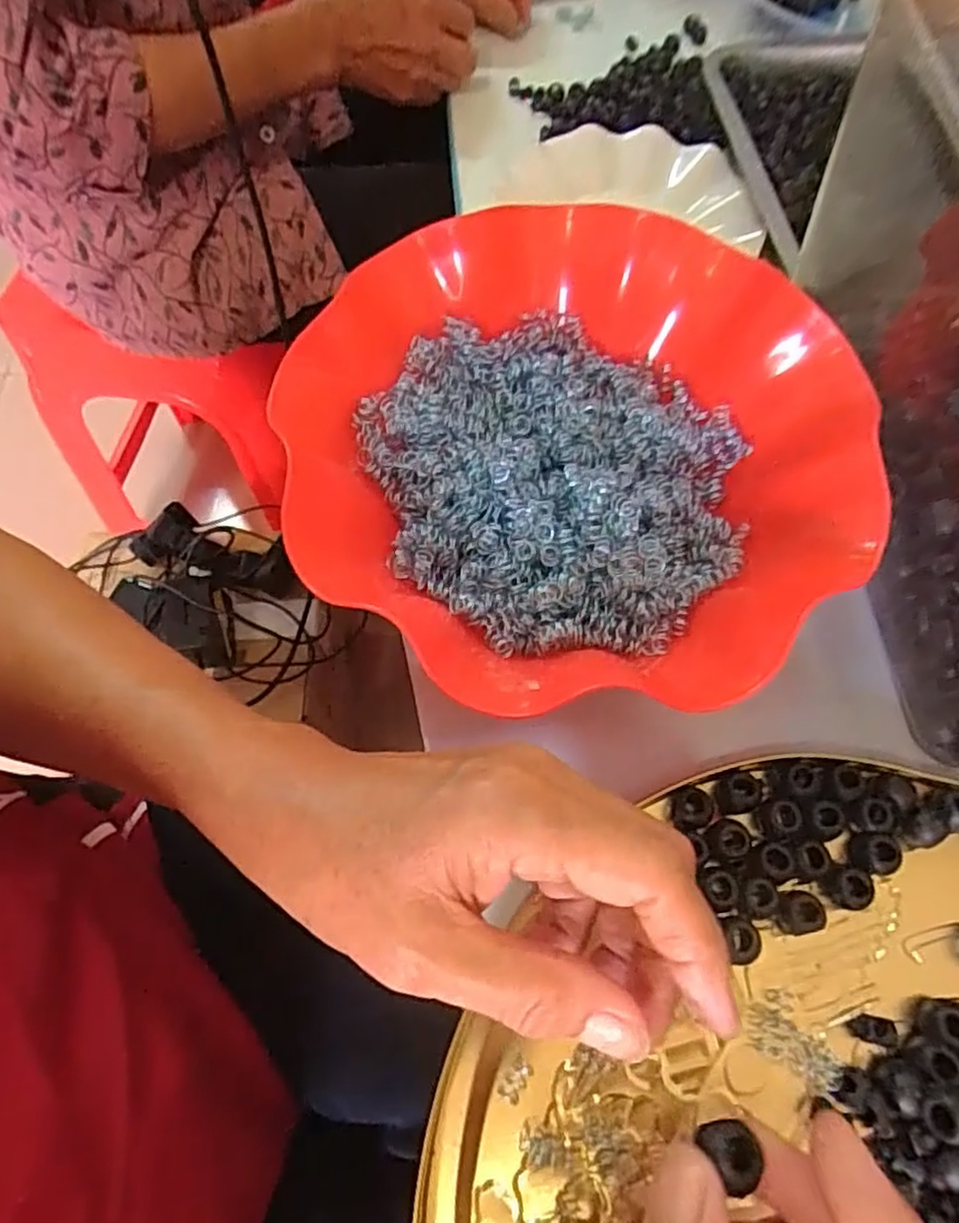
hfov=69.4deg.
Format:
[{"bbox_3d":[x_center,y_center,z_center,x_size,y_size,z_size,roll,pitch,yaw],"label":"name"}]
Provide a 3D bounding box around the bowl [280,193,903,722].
[{"bbox_3d":[0.038,-0.068,0.285,0.218,0.052,0.222,0,65,0],"label":"bowl"}]

